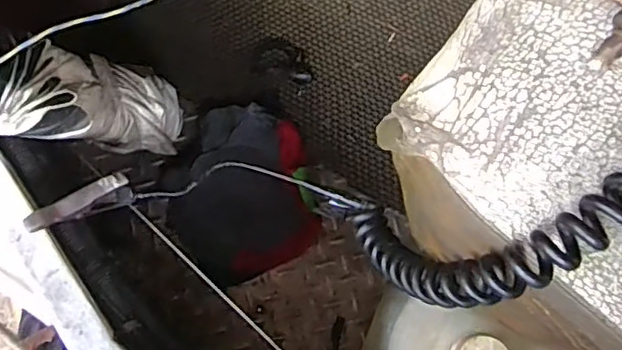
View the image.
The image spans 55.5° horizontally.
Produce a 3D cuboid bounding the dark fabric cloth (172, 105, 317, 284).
[{"bbox_3d":[-0.068,0.017,0.585,0.146,0.036,0.164,-15,77,-4],"label":"dark fabric cloth"}]

